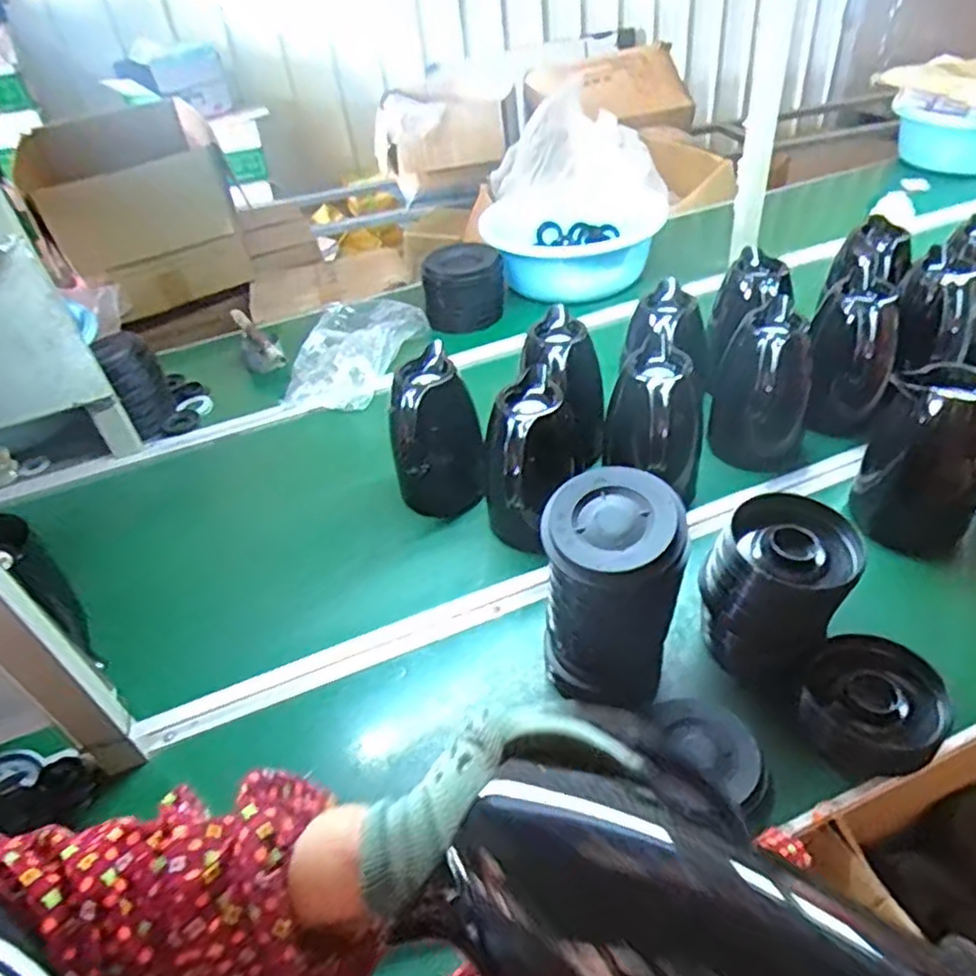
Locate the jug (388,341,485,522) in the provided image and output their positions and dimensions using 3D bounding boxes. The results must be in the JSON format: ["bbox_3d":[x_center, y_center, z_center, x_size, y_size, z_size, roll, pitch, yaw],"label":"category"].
[{"bbox_3d":[-0.066,-0.057,0.906,0.110,0.216,0.107,-10,41,-4],"label":"jug"}]

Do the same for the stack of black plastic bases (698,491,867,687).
[{"bbox_3d":[0.293,0.105,0.686,0.118,0.157,0.118,-25,44,-21],"label":"stack of black plastic bases"}]

